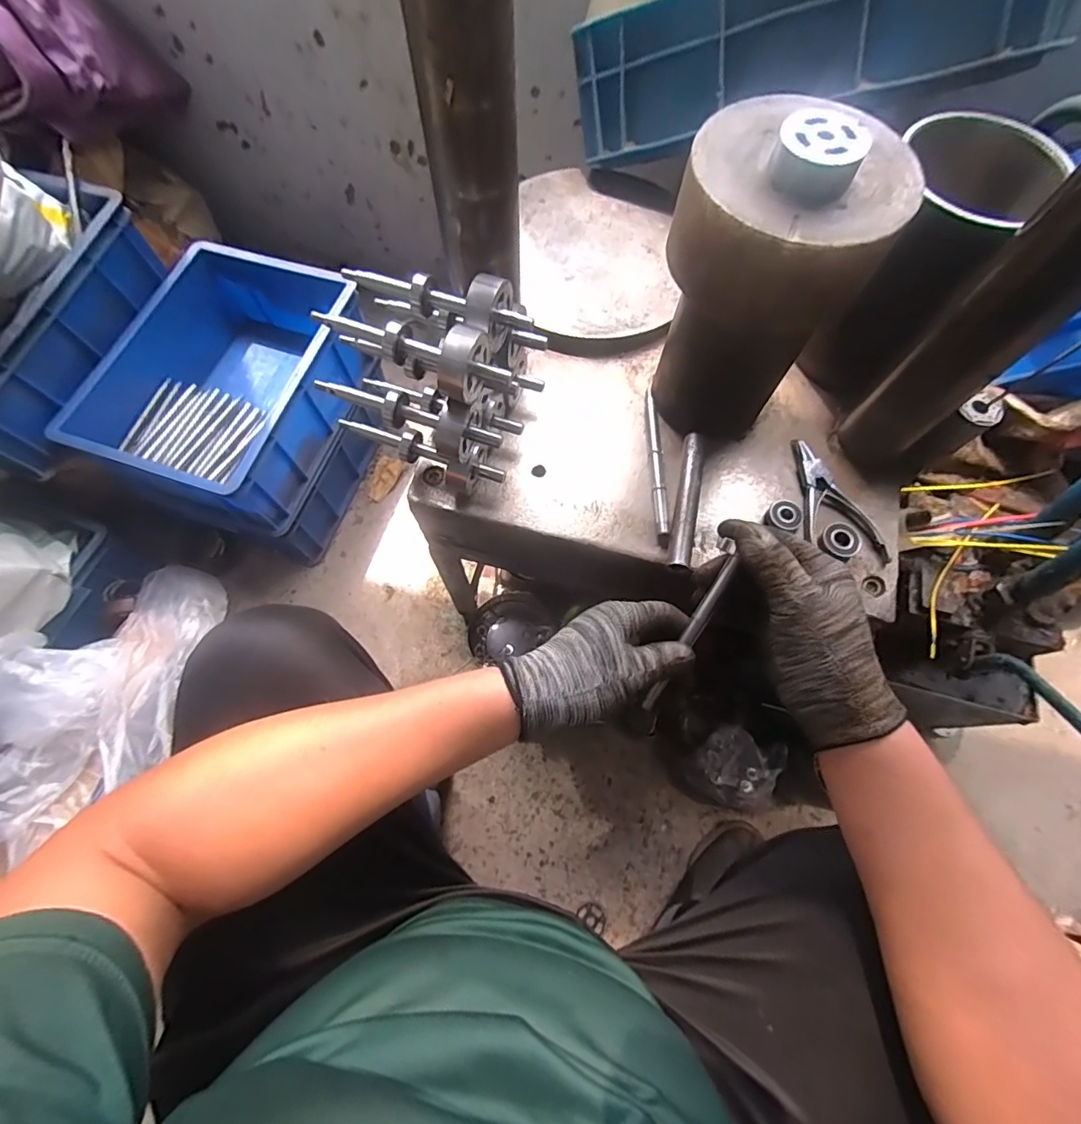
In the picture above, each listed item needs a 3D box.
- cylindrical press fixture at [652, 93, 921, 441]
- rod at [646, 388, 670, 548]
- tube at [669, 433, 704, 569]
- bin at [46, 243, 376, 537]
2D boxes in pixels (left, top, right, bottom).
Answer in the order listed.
[{"bbox_3d":[0.165,-0.209,0.413,0.141,0.236,0.120,26,71,9],"label":"cylindrical press fixture"},{"bbox_3d":[0.113,-0.095,0.490,0.011,0.012,0.172,1,69,-1],"label":"rod"},{"bbox_3d":[0.137,-0.057,0.471,0.018,0.018,0.138,12,69,3],"label":"tube"},{"bbox_3d":[-0.474,-0.280,0.802,0.284,0.159,0.392,18,70,5],"label":"bin"}]

